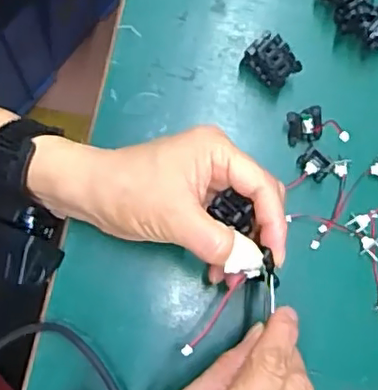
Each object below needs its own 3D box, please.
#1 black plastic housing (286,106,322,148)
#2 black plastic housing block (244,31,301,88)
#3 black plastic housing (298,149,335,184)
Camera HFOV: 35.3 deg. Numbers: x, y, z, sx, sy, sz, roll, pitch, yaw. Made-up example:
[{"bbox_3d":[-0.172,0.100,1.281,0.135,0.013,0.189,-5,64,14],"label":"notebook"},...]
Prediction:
[{"bbox_3d":[0.074,-0.044,0.382,0.022,0.014,0.019,-13,80,-7],"label":"black plastic housing"},{"bbox_3d":[0.054,-0.085,0.384,0.023,0.026,0.031,-42,84,-11],"label":"black plastic housing block"},{"bbox_3d":[0.080,-0.019,0.375,0.020,0.016,0.014,39,79,4],"label":"black plastic housing"}]

